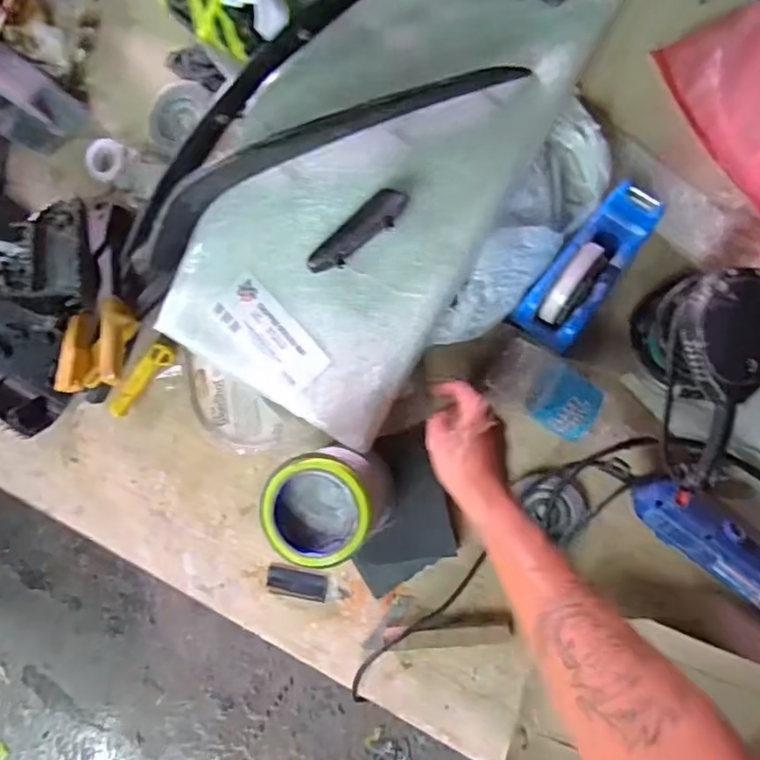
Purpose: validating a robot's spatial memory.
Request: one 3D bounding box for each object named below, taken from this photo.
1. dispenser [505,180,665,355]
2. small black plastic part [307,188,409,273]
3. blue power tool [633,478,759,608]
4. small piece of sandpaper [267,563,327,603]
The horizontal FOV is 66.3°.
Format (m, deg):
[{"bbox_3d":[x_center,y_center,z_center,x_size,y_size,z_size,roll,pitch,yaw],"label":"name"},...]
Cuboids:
[{"bbox_3d":[0.201,-0.106,0.569,0.065,0.087,0.158,38,94,8],"label":"dispenser"},{"bbox_3d":[-0.024,-0.148,0.581,0.115,0.011,0.034,-40,83,6],"label":"small black plastic part"},{"bbox_3d":[0.332,0.163,0.551,0.198,0.048,0.052,36,94,8],"label":"blue power tool"},{"bbox_3d":[-0.095,0.233,0.666,0.069,0.004,0.034,9,90,9],"label":"small piece of sandpaper"}]

